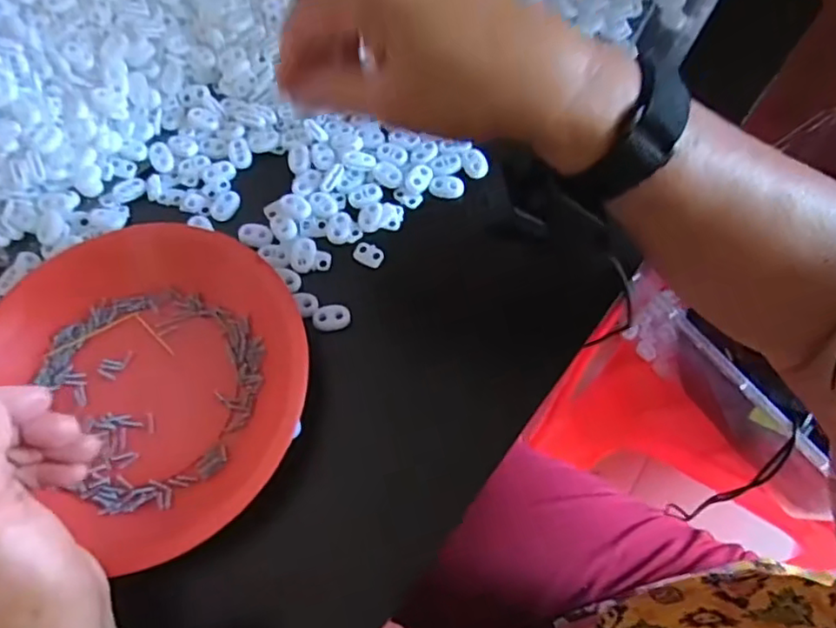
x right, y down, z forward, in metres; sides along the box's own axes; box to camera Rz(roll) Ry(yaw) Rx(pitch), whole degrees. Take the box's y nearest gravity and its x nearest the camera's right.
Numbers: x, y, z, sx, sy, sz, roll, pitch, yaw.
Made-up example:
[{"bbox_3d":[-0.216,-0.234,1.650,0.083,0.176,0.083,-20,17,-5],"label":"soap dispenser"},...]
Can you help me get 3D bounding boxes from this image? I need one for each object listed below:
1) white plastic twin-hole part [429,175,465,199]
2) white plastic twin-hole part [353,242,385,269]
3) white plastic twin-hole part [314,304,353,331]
[{"bbox_3d":[0.019,-0.085,0.402,0.023,0.004,0.015,5,68,0],"label":"white plastic twin-hole part"},{"bbox_3d":[-0.032,-0.038,0.386,0.019,0.004,0.014,28,69,9],"label":"white plastic twin-hole part"},{"bbox_3d":[-0.052,0.001,0.364,0.022,0.004,0.016,-3,68,-4],"label":"white plastic twin-hole part"}]

